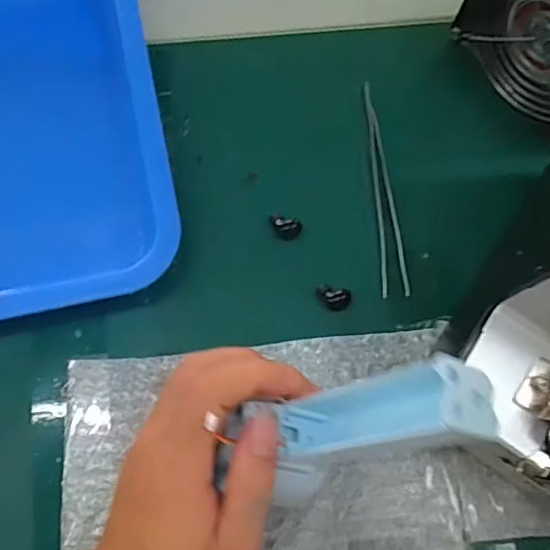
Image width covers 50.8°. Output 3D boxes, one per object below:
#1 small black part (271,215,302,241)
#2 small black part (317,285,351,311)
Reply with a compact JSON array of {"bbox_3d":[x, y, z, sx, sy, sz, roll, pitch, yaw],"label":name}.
[{"bbox_3d":[0.007,-0.029,0.360,0.019,0.006,0.012,16,74,3],"label":"small black part"},{"bbox_3d":[0.035,0.014,0.351,0.021,0.010,0.013,18,74,4],"label":"small black part"}]

